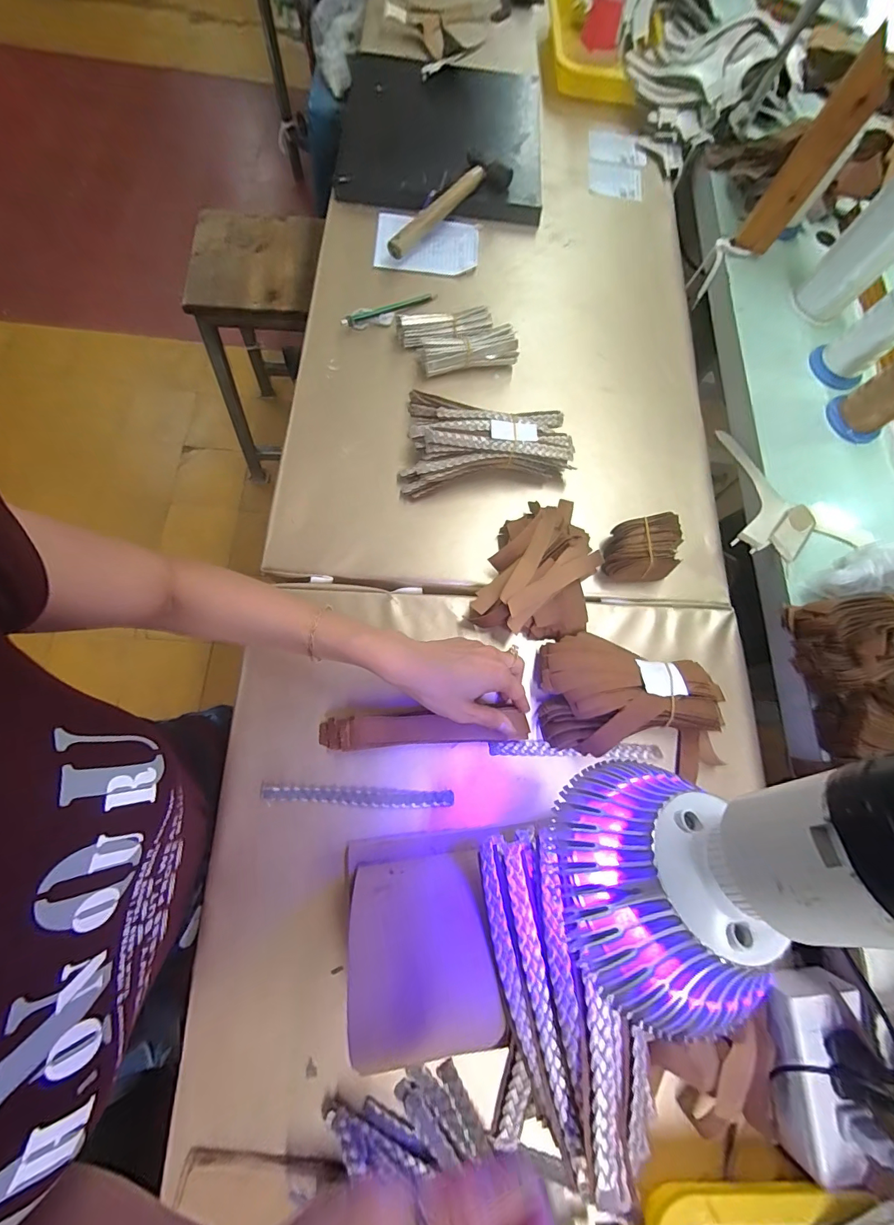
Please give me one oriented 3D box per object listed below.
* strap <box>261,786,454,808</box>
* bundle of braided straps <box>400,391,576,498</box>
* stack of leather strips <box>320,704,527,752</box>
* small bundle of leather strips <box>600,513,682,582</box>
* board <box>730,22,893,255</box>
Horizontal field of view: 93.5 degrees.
[{"bbox_3d":[-0.081,0.170,0.387,0.172,0.008,0.015,4,75,-4],"label":"strap"},{"bbox_3d":[0.048,-0.191,0.490,0.194,0.055,0.123,6,72,-3],"label":"bundle of braided straps"},{"bbox_3d":[-0.022,0.109,0.395,0.193,0.028,0.033,-1,74,-3],"label":"stack of leather strips"},{"bbox_3d":[0.211,-0.069,0.462,0.072,0.055,0.062,-5,73,-6],"label":"small bundle of leather strips"},{"bbox_3d":[0.435,-0.538,0.513,0.052,0.193,0.024,40,75,6],"label":"board"}]

